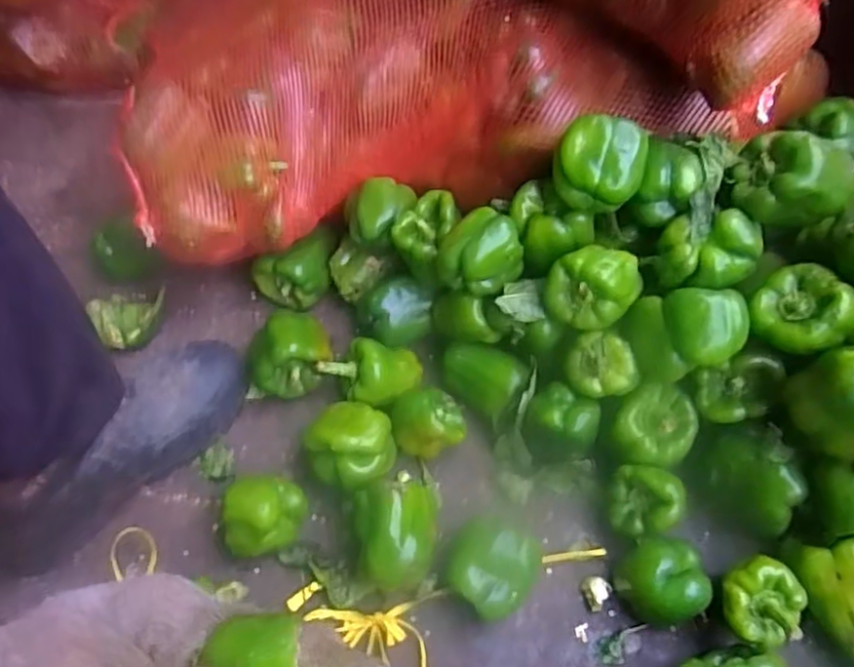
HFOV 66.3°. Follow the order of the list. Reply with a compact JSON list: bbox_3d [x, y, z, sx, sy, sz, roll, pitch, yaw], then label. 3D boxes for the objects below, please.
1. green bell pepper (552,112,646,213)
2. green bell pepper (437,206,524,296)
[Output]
[{"bbox_3d":[0.143,-0.141,0.545,0.071,0.061,0.059,11,58,9],"label":"green bell pepper"},{"bbox_3d":[0.050,-0.077,0.608,0.075,0.060,0.055,3,57,4],"label":"green bell pepper"}]

